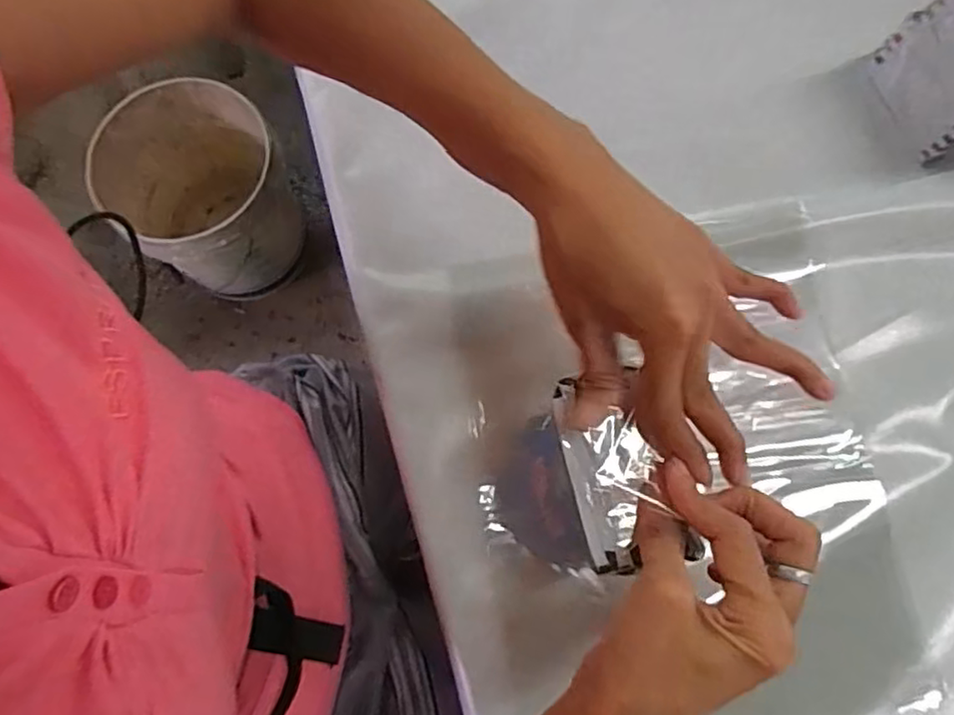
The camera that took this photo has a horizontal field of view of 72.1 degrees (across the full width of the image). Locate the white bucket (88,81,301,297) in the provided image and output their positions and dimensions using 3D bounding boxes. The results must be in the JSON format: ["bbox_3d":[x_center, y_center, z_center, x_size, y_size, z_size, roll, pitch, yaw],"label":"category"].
[{"bbox_3d":[-0.467,-0.286,1.185,0.255,0.304,0.312,-28,77,-6],"label":"white bucket"}]

